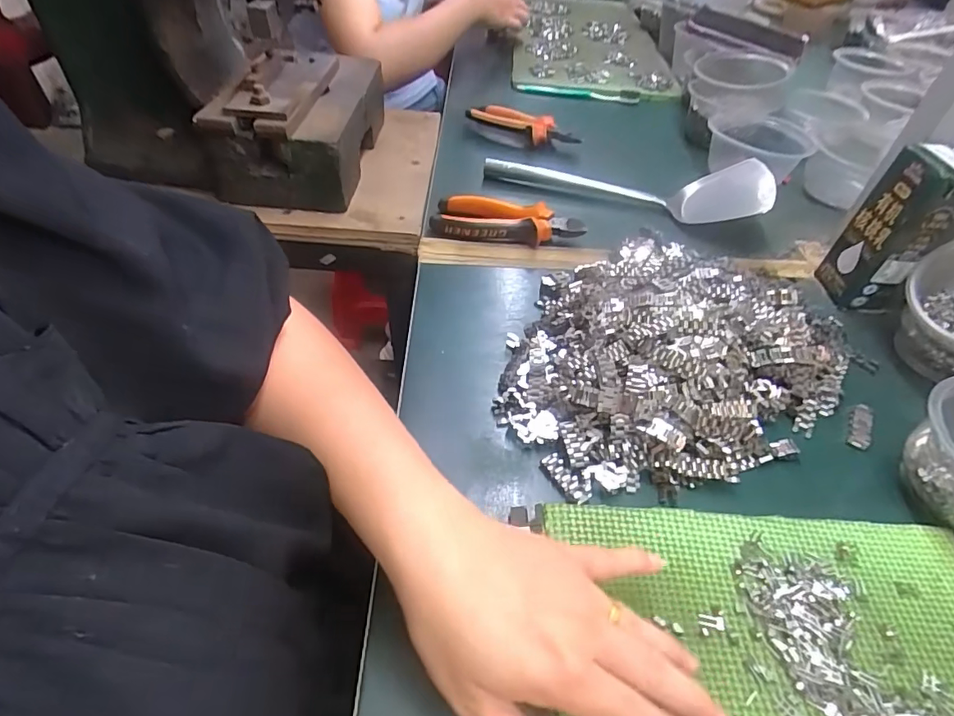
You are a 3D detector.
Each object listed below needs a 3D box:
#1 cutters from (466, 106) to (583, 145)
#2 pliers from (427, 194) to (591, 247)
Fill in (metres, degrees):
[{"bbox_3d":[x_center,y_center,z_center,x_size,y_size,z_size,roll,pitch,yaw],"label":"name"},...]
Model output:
[{"bbox_3d":[0.059,-0.297,0.642,0.148,0.032,0.037,30,52,20],"label":"cutters"},{"bbox_3d":[0.030,-0.133,0.498,0.147,0.033,0.051,11,48,5],"label":"pliers"}]

